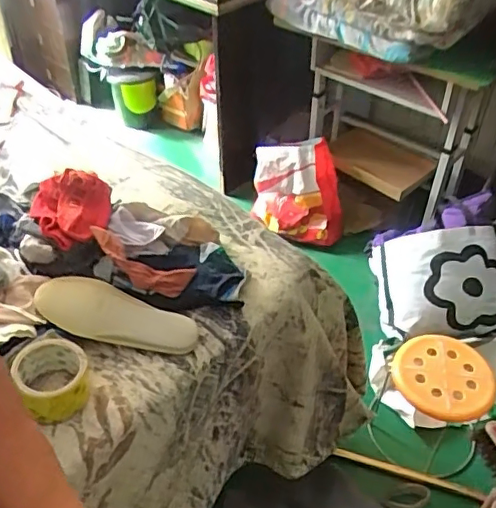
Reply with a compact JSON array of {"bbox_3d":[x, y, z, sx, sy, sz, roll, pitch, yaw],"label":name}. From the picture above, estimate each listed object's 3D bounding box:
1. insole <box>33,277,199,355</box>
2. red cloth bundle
[{"bbox_3d":[-0.189,0.091,0.809,0.229,0.023,0.083,18,43,-5],"label":"insole"},{"bbox_3d":[-0.272,-0.079,0.857,0.118,0.065,0.119,0,43,0],"label":"red cloth bundle"}]

